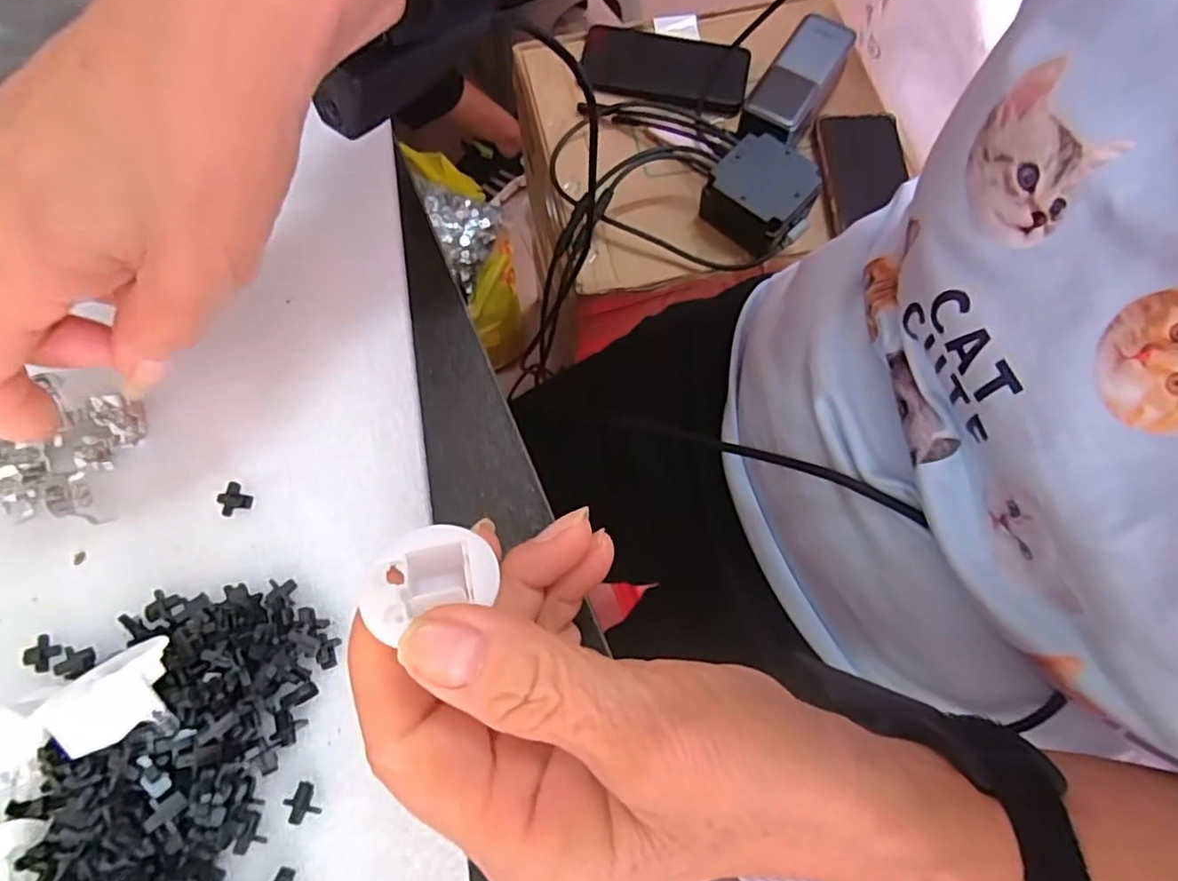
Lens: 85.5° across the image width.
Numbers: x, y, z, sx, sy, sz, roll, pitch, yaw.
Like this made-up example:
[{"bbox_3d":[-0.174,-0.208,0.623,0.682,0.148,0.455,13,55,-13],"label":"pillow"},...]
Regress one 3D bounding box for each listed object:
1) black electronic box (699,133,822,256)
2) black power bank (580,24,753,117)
[{"bbox_3d":[0.149,-0.212,0.556,0.080,0.051,0.085,-42,78,-14],"label":"black electronic box"},{"bbox_3d":[0.076,-0.361,0.620,0.159,0.017,0.080,8,72,0],"label":"black power bank"}]

